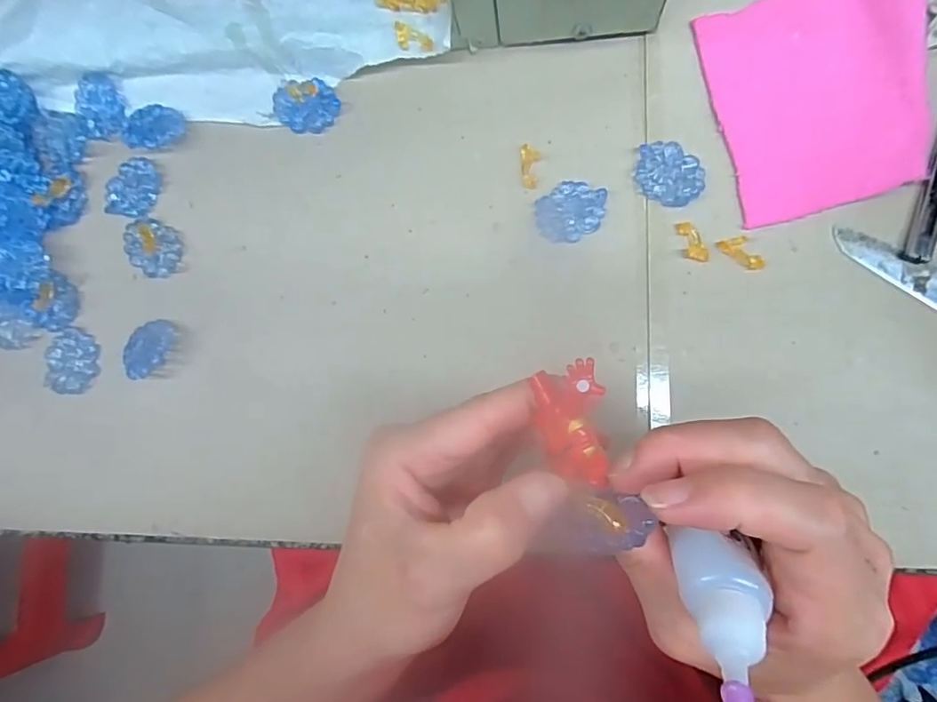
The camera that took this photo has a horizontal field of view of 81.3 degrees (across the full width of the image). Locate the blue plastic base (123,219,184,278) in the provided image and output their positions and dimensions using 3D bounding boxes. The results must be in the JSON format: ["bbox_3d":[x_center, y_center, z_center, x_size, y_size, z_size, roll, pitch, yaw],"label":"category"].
[{"bbox_3d":[-0.185,-0.060,0.319,0.033,0.005,0.030,0,87,7],"label":"blue plastic base"}]

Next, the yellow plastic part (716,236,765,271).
[{"bbox_3d":[0.143,-0.052,0.283,0.025,0.004,0.012,40,92,7],"label":"yellow plastic part"}]

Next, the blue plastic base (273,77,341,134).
[{"bbox_3d":[-0.093,-0.141,0.314,0.034,0.006,0.032,0,87,7],"label":"blue plastic base"}]

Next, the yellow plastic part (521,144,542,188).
[{"bbox_3d":[0.034,-0.101,0.298,0.011,0.004,0.023,-2,87,7],"label":"yellow plastic part"}]

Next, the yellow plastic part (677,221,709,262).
[{"bbox_3d":[0.118,-0.057,0.286,0.011,0.004,0.023,-22,85,5],"label":"yellow plastic part"}]

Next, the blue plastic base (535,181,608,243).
[{"bbox_3d":[0.055,-0.075,0.295,0.036,0.004,0.031,2,87,7],"label":"blue plastic base"}]

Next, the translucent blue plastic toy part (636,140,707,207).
[{"bbox_3d":[0.106,-0.094,0.289,0.037,0.004,0.031,38,92,7],"label":"translucent blue plastic toy part"}]

